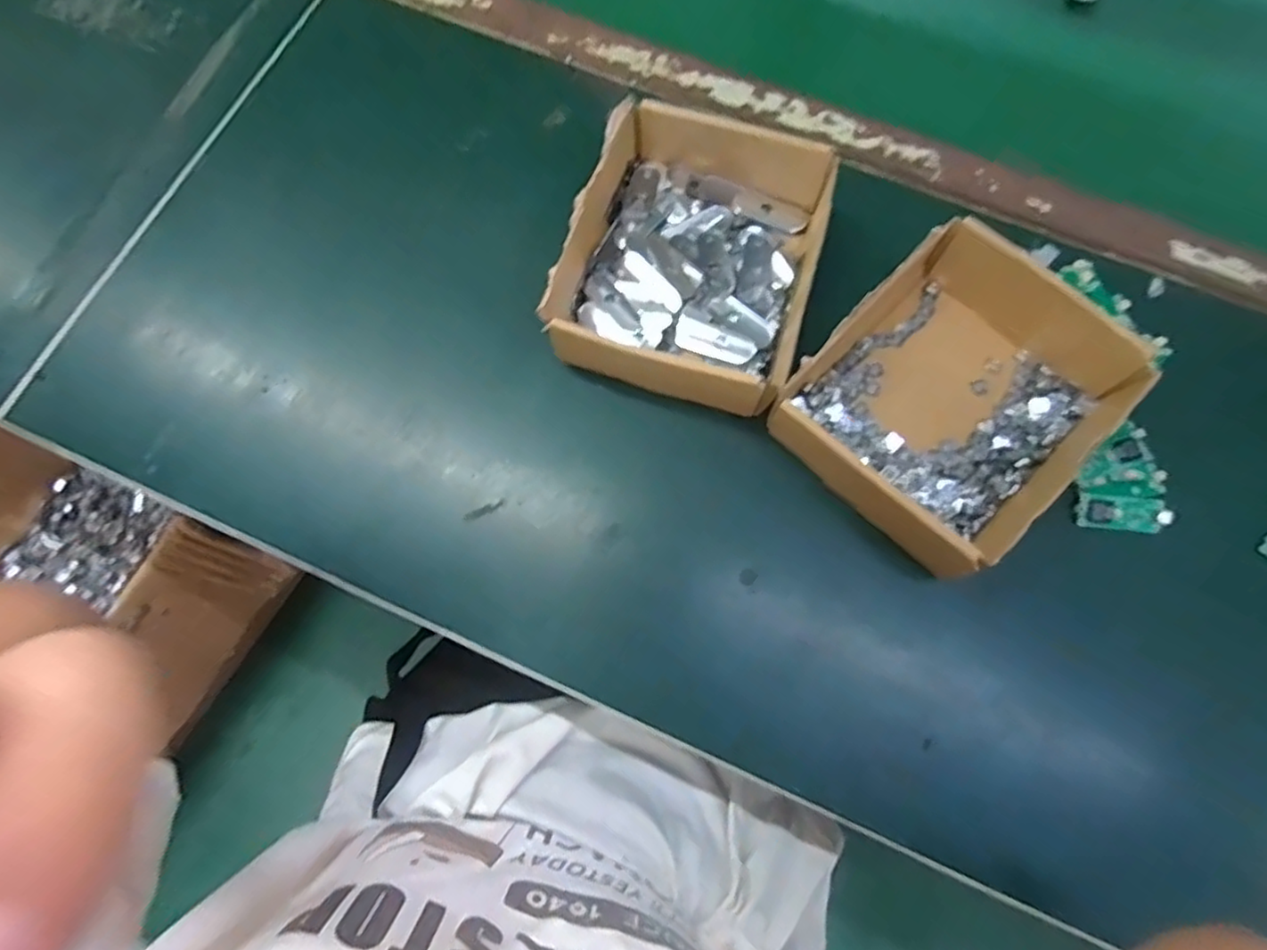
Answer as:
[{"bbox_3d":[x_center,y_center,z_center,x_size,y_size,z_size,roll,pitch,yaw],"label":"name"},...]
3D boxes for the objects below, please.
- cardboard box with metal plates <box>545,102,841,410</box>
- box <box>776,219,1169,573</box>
[{"bbox_3d":[0.040,-0.140,0.419,0.146,0.049,0.181,16,74,5],"label":"cardboard box with metal plates"},{"bbox_3d":[0.198,-0.050,0.392,0.153,0.045,0.173,42,78,11],"label":"box"}]

